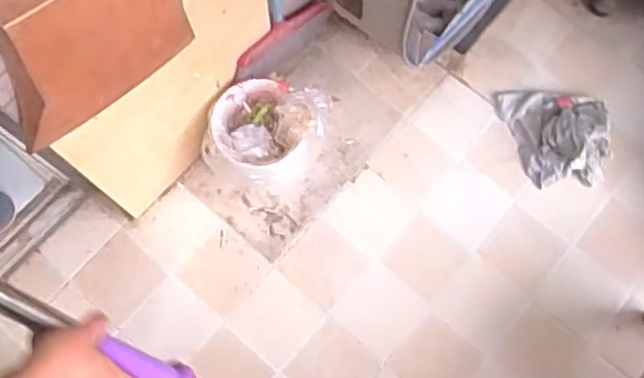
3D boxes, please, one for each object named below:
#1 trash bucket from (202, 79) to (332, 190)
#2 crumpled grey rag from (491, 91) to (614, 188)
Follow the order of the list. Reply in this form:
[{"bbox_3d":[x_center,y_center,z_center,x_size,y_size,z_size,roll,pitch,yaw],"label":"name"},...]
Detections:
[{"bbox_3d":[-0.114,-0.097,1.273,0.235,0.205,0.204,13,74,3],"label":"trash bucket"},{"bbox_3d":[0.510,-0.121,1.344,0.220,0.068,0.229,-2,74,-1],"label":"crumpled grey rag"}]

